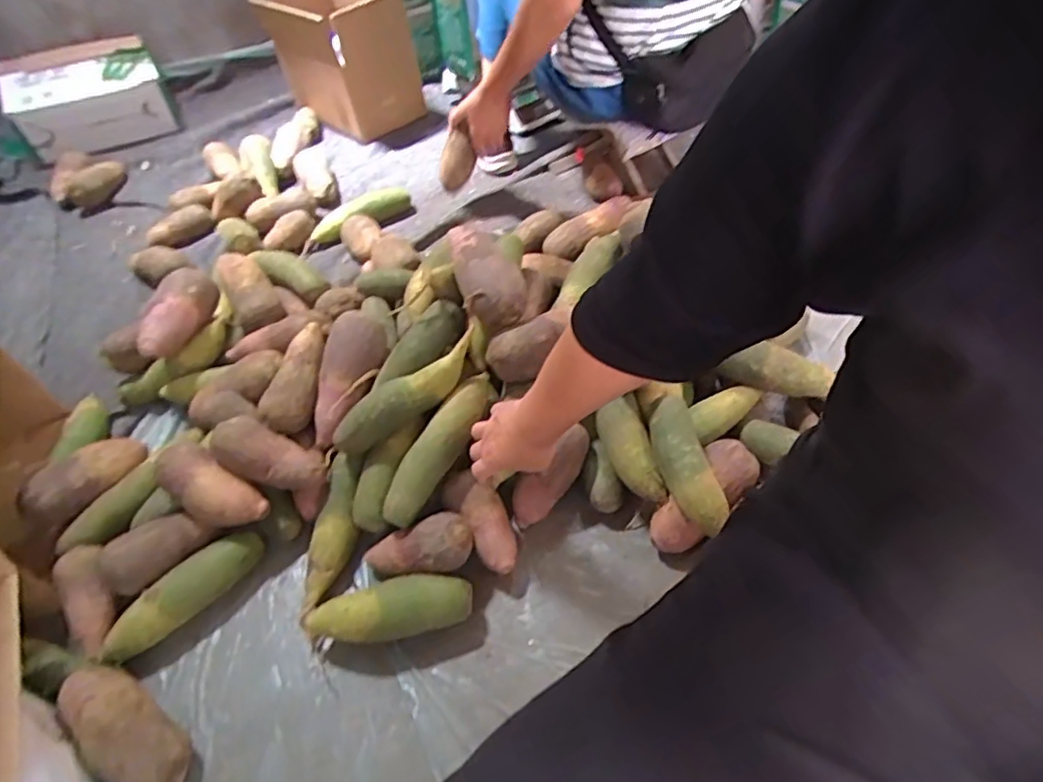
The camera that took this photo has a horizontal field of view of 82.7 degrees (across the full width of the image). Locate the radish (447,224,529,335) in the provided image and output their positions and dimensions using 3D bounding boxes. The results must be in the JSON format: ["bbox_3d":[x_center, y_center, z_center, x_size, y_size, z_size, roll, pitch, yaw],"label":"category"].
[{"bbox_3d":[-0.048,-0.152,0.758,0.078,0.056,0.149,-21,68,-13],"label":"radish"}]

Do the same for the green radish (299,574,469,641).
[{"bbox_3d":[-0.150,0.247,0.664,0.187,0.064,0.058,-12,49,-5],"label":"green radish"}]

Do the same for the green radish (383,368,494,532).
[{"bbox_3d":[-0.097,0.066,0.721,0.040,0.050,0.211,24,69,23],"label":"green radish"}]

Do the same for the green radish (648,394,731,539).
[{"bbox_3d":[0.185,0.090,0.682,0.050,0.059,0.161,-10,49,-4],"label":"green radish"}]

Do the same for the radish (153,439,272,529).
[{"bbox_3d":[-0.390,0.120,0.734,0.151,0.065,0.066,27,55,11],"label":"radish"}]

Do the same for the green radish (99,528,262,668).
[{"bbox_3d":[-0.395,0.249,0.698,0.174,0.061,0.067,-38,56,-25],"label":"green radish"}]

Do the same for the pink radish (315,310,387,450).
[{"bbox_3d":[-0.226,-0.020,0.780,0.056,0.061,0.179,10,70,13],"label":"pink radish"}]

